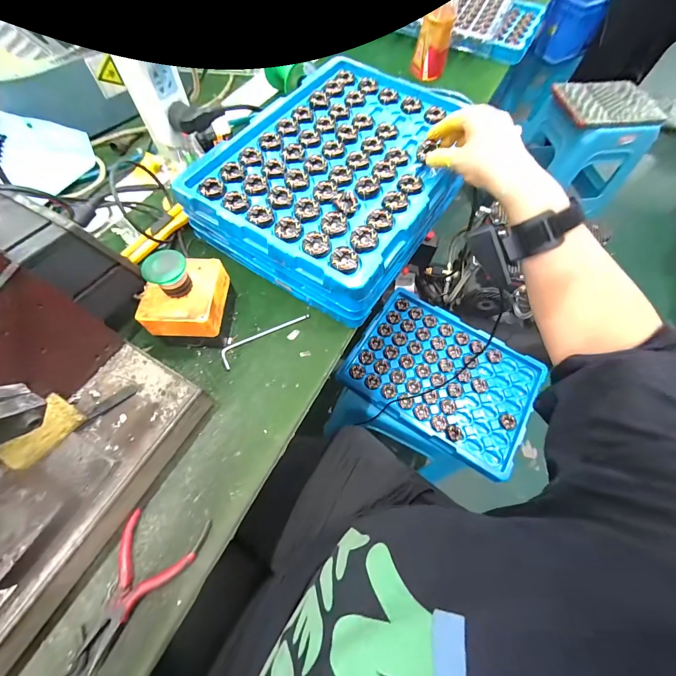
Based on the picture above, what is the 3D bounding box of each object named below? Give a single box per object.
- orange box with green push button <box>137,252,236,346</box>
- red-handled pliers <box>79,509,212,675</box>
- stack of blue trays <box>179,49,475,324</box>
[{"bbox_3d":[-0.160,-0.043,0.327,0.070,0.099,0.079,2,65,-1],"label":"orange box with green push button"},{"bbox_3d":[-0.162,0.212,0.256,0.069,0.011,0.111,12,65,3],"label":"red-handled pliers"},{"bbox_3d":[0.009,-0.231,0.436,0.278,0.075,0.377,32,67,12],"label":"stack of blue trays"}]

